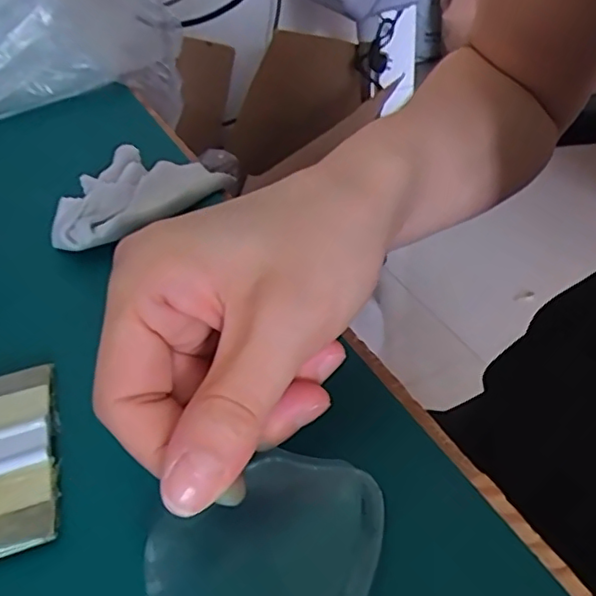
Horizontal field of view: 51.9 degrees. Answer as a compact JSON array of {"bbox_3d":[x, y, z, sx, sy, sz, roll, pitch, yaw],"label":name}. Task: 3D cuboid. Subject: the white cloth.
[{"bbox_3d":[-0.086,-0.057,0.315,0.054,0.019,0.098,21,46,31],"label":"white cloth"}]

